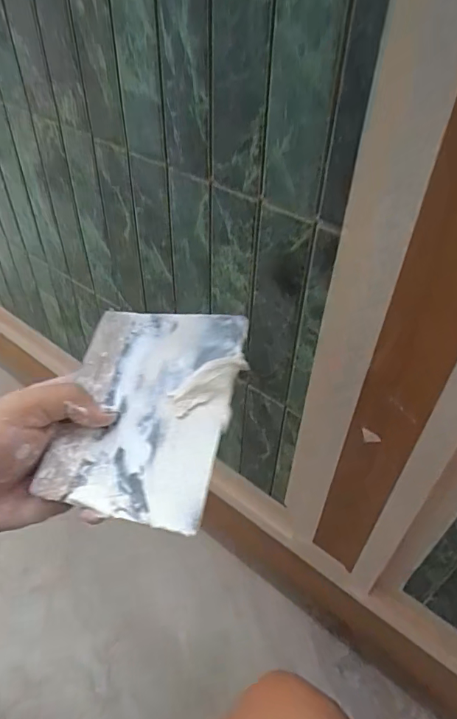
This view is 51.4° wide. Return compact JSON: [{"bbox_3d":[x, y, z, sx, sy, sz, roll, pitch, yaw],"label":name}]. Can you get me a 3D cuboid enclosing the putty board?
[{"bbox_3d":[-0.049,0.024,0.286,0.099,0.009,0.135,9,58,12],"label":"putty board"}]

